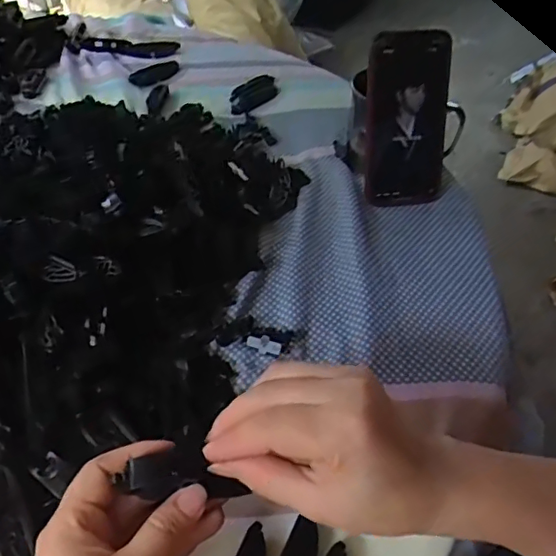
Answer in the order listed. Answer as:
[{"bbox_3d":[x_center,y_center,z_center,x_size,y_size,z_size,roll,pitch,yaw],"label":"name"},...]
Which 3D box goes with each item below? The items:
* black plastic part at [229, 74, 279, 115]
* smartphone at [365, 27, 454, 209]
[{"bbox_3d":[-0.029,-0.241,0.722,0.037,0.022,0.097,25,48,21],"label":"black plastic part"},{"bbox_3d":[0.120,-0.145,0.524,0.072,0.158,0.011,-2,23,0],"label":"smartphone"}]

